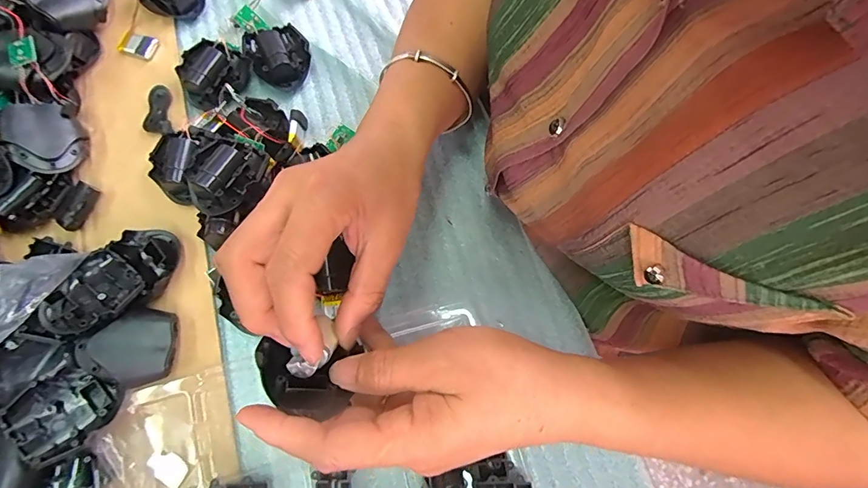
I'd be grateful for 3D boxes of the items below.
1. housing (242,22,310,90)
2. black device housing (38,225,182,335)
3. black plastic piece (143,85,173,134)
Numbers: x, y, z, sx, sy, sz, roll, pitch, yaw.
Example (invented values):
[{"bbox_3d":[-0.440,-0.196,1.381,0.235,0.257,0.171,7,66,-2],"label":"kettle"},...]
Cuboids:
[{"bbox_3d":[-0.136,-0.167,0.377,0.049,0.024,0.059,-27,76,-7],"label":"housing"},{"bbox_3d":[-0.230,0.028,0.317,0.048,0.024,0.092,31,63,11],"label":"black device housing"},{"bbox_3d":[-0.236,-0.112,0.368,0.025,0.007,0.048,-14,75,-4],"label":"black plastic piece"}]

